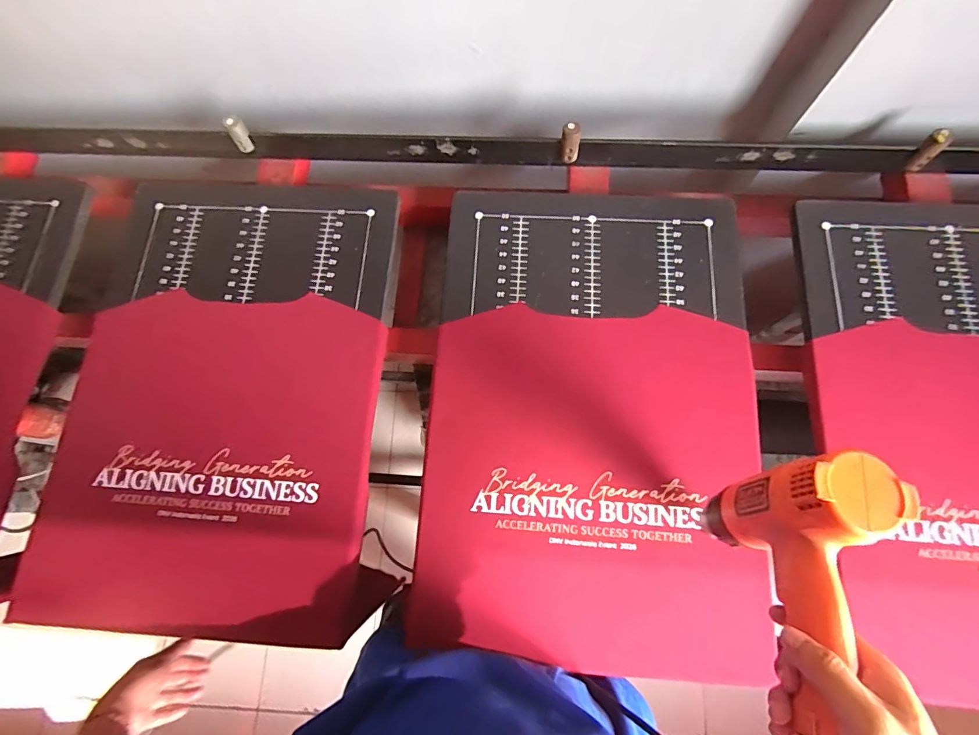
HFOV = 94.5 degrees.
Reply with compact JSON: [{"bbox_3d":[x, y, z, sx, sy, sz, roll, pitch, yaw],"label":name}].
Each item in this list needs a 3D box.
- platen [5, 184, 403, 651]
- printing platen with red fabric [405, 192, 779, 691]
[{"bbox_3d":[-0.341,0.020,0.598,0.402,0.040,0.588,2,75,3],"label":"platen"},{"bbox_3d":[0.126,0.039,0.557,0.391,0.024,0.577,4,75,3],"label":"printing platen with red fabric"}]

